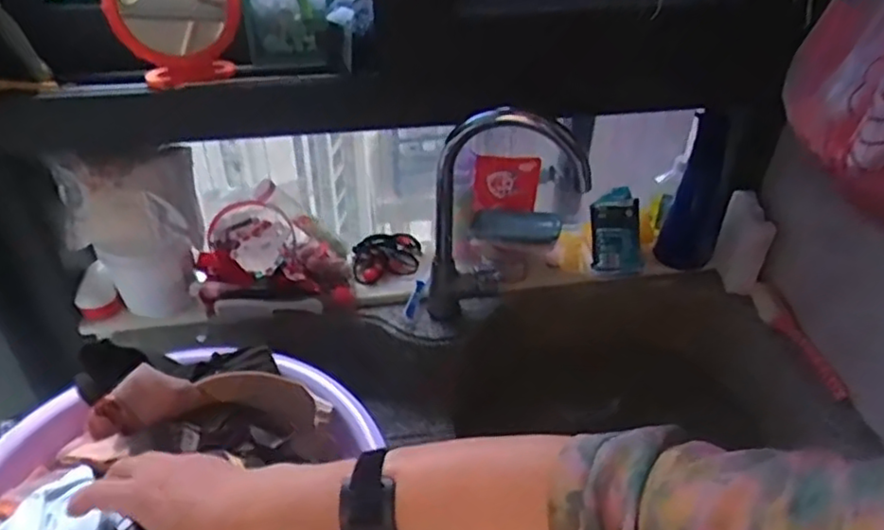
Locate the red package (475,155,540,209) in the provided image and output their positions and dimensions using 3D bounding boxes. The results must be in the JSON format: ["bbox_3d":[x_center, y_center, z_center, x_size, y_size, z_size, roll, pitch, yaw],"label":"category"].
[{"bbox_3d":[0.102,-0.128,1.055,0.110,0.082,0.018,-3,12,-19],"label":"red package"}]

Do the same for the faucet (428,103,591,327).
[{"bbox_3d":[0.084,-0.051,0.907,0.200,0.319,0.074,13,40,14],"label":"faucet"}]

